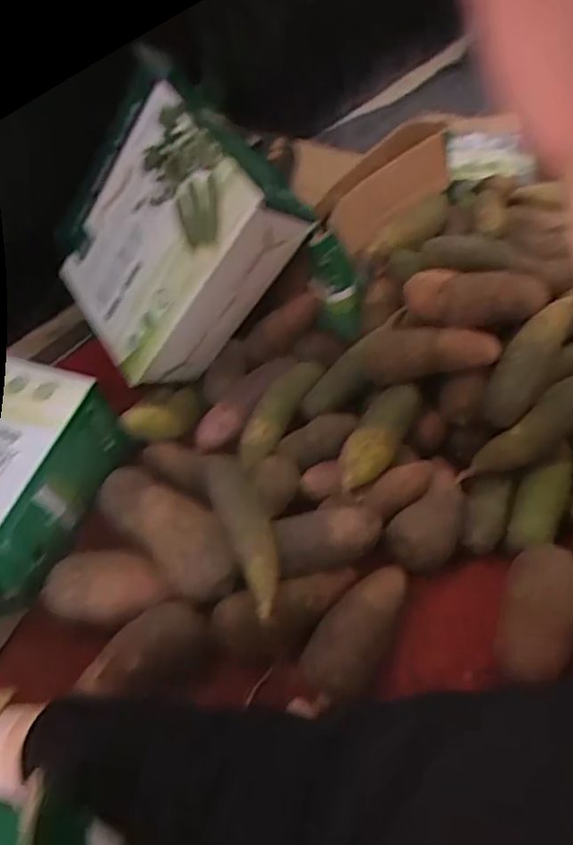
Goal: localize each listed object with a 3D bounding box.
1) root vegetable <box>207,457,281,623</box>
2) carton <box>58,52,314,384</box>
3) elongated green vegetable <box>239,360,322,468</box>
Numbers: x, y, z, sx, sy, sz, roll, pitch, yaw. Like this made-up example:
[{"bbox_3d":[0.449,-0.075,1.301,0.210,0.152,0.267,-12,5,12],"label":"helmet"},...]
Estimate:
[{"bbox_3d":[-0.051,0.122,0.725,0.058,0.047,0.250,-18,47,-12],"label":"root vegetable"},{"bbox_3d":[-0.194,-0.283,0.913,0.348,0.364,0.093,53,31,15],"label":"carton"},{"bbox_3d":[-0.015,-0.015,0.877,0.056,0.055,0.190,21,51,24],"label":"elongated green vegetable"}]

